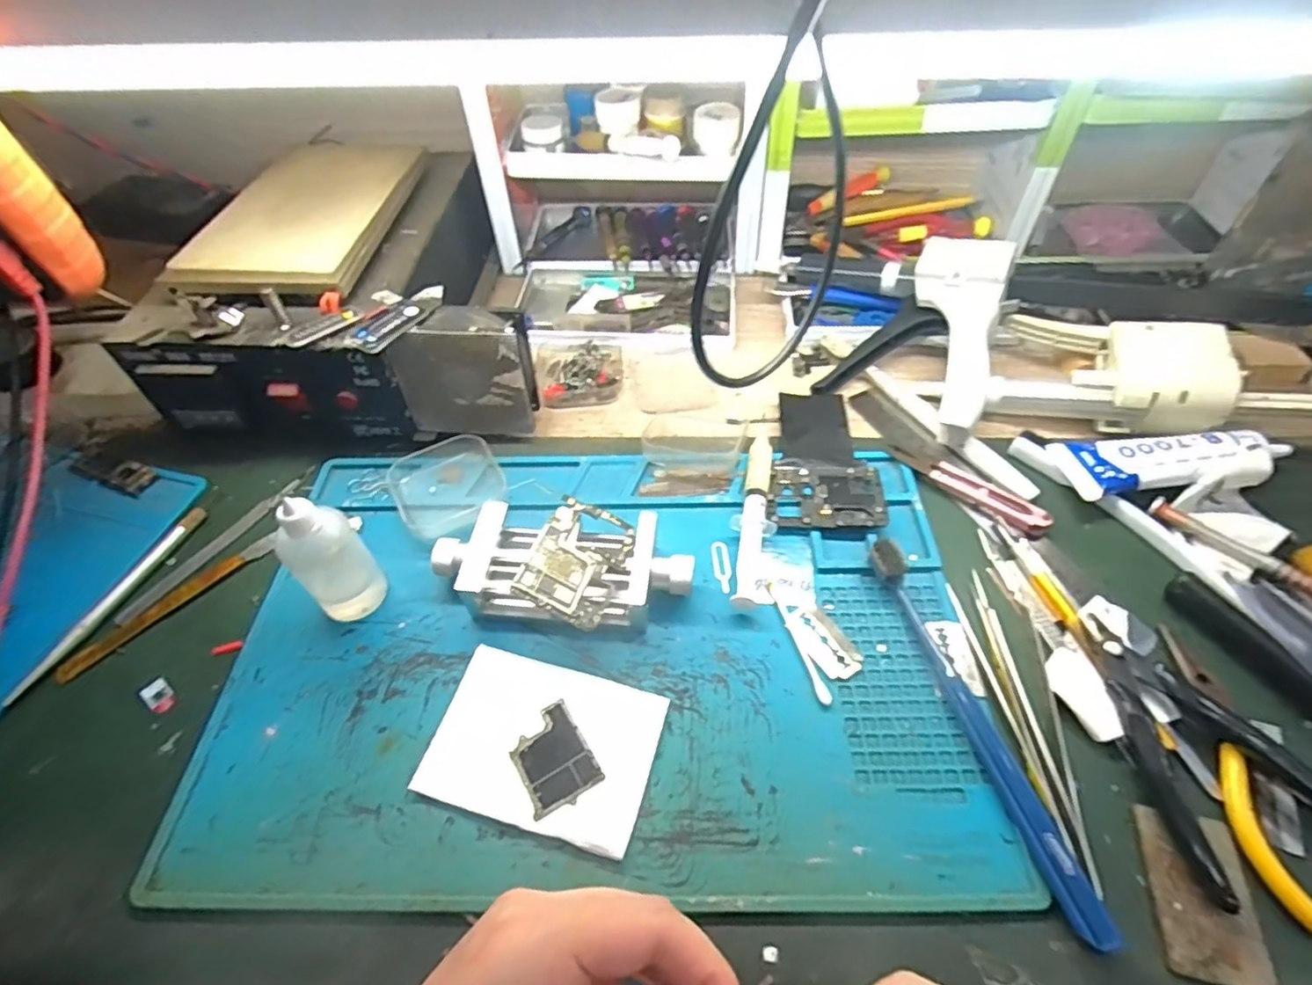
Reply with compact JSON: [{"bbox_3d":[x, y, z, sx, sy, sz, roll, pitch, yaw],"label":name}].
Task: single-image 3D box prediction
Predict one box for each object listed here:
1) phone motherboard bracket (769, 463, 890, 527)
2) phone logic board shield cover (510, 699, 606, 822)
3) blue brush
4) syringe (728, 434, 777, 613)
[{"bbox_3d":[0.102,0.000,0.379,0.068,0.006,0.048,1,52,3],"label":"phone motherboard bracket"},{"bbox_3d":[-0.048,0.121,0.288,0.032,0.004,0.042,-28,56,-19],"label":"phone logic board shield cover"},{"bbox_3d":[0.147,0.102,0.292,0.017,0.017,0.183,-13,52,-8],"label":"blue brush"},{"bbox_3d":[0.056,0.012,0.366,0.023,0.012,0.117,3,52,4],"label":"syringe"}]

